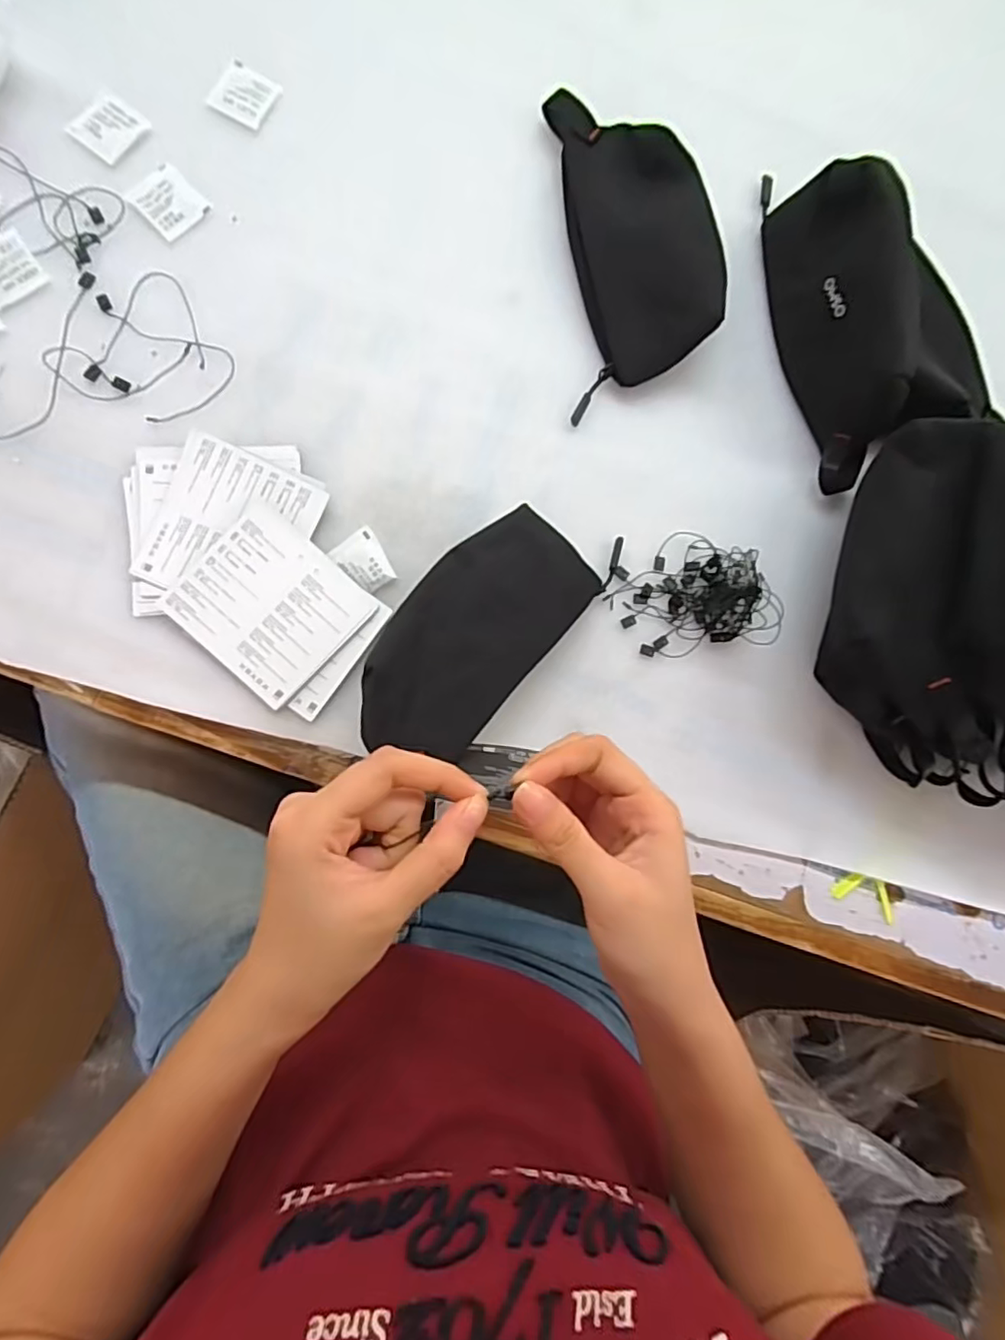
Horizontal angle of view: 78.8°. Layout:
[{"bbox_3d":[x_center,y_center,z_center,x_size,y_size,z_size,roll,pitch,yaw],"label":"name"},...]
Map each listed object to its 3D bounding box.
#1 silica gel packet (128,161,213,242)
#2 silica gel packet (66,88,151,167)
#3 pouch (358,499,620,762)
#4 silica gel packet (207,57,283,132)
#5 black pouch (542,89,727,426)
[{"bbox_3d":[-0.231,-0.324,0.423,0.044,0.004,0.041,44,81,0],"label":"silica gel packet"},{"bbox_3d":[-0.272,-0.375,0.421,0.040,0.004,0.043,37,82,-1],"label":"silica gel packet"},{"bbox_3d":[-0.008,-0.033,0.373,0.084,0.025,0.197,43,62,0],"label":"pouch"},{"bbox_3d":[-0.181,-0.406,0.430,0.039,0.004,0.044,24,82,-3],"label":"silica gel packet"},{"bbox_3d":[0.095,-0.295,0.427,0.101,0.030,0.207,-3,84,-6],"label":"black pouch"}]

